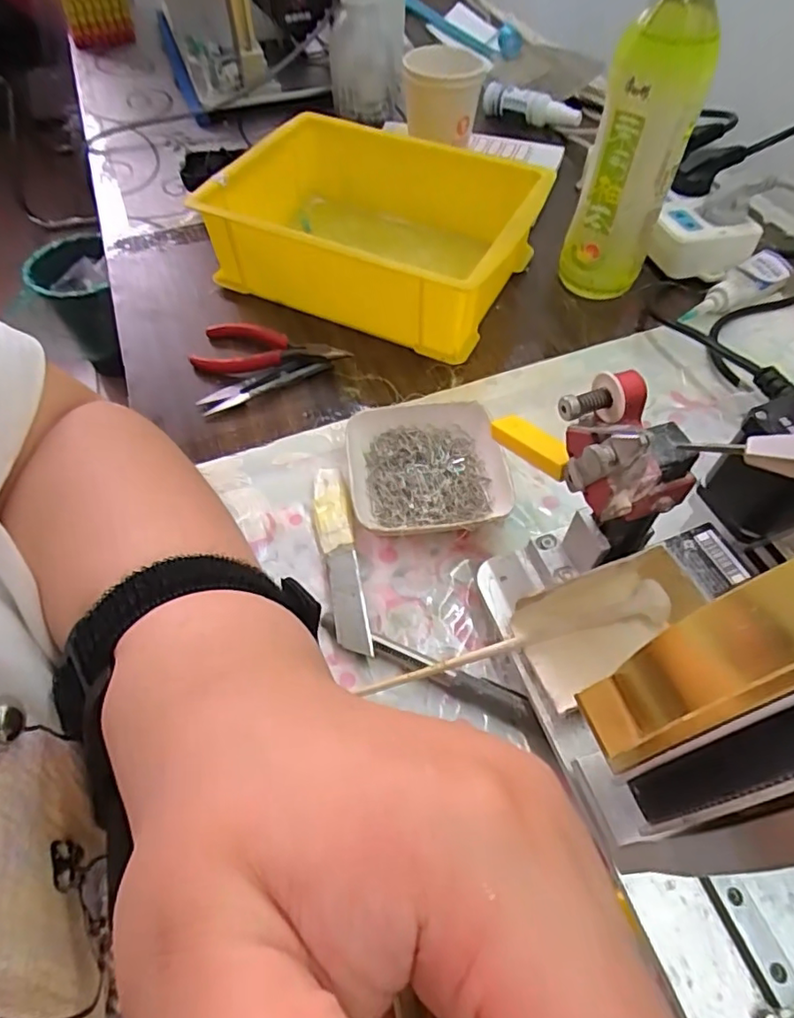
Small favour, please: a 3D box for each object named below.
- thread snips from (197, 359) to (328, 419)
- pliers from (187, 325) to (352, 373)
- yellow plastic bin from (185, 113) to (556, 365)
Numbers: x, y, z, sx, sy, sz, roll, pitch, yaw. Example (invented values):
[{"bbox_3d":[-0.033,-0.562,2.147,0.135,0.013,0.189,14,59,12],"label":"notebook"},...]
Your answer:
[{"bbox_3d":[-0.097,-0.093,0.419,0.096,0.010,0.020,-24,59,-14],"label":"thread snips"},{"bbox_3d":[-0.096,-0.125,0.432,0.117,0.019,0.049,0,56,1],"label":"pliers"},{"bbox_3d":[-0.015,-0.233,0.475,0.240,0.075,0.187,20,59,14],"label":"yellow plastic bin"}]

